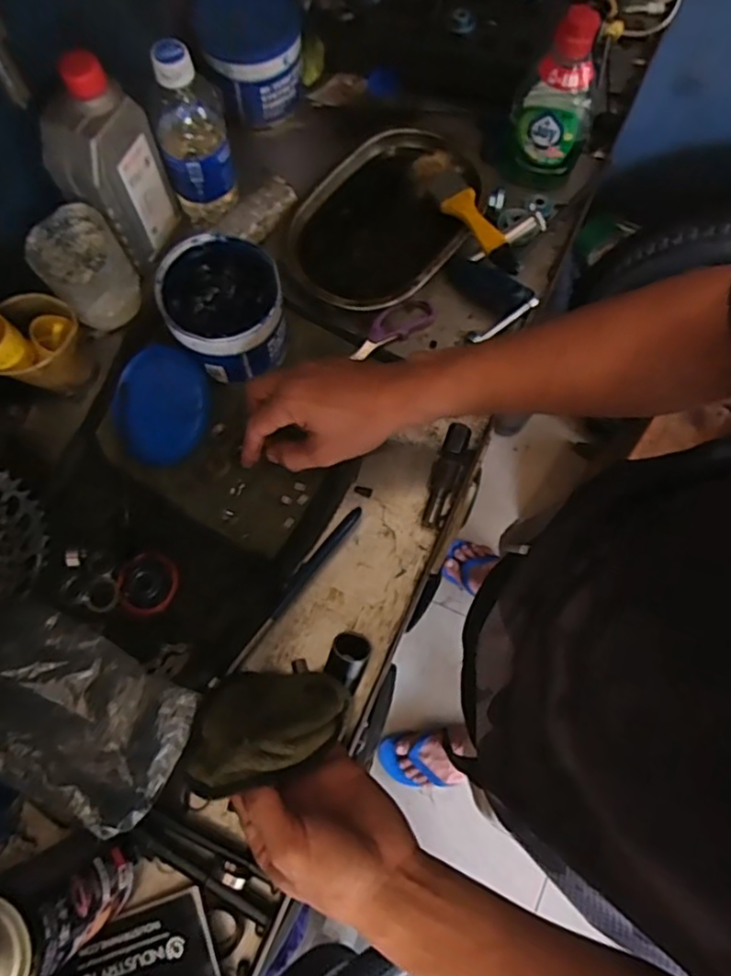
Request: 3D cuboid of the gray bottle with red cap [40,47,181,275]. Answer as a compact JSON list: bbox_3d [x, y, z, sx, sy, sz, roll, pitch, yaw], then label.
[{"bbox_3d":[-0.216,-0.271,0.526,0.051,0.156,0.082,26,76,8],"label":"gray bottle with red cap"}]

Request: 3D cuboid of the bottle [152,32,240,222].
[{"bbox_3d":[-0.155,-0.314,0.558,0.059,0.165,0.052,-9,74,-2],"label":"bottle"}]

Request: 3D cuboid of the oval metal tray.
[{"bbox_3d":[0.024,-0.266,0.618,0.218,0.035,0.148,-42,78,-10],"label":"oval metal tray"}]

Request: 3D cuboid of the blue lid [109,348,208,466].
[{"bbox_3d":[-0.181,-0.072,0.544,0.089,0.006,0.099,4,94,13],"label":"blue lid"}]

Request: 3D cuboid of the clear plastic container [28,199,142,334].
[{"bbox_3d":[-0.241,-0.188,0.547,0.069,0.088,0.069,0,74,1],"label":"clear plastic container"}]

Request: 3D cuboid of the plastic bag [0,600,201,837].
[{"bbox_3d":[-0.226,0.168,0.463,0.174,0.052,0.107,26,76,8],"label":"plastic bag"}]

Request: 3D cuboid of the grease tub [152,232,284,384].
[{"bbox_3d":[-0.123,-0.154,0.545,0.094,0.081,0.102,0,74,1],"label":"grease tub"}]

